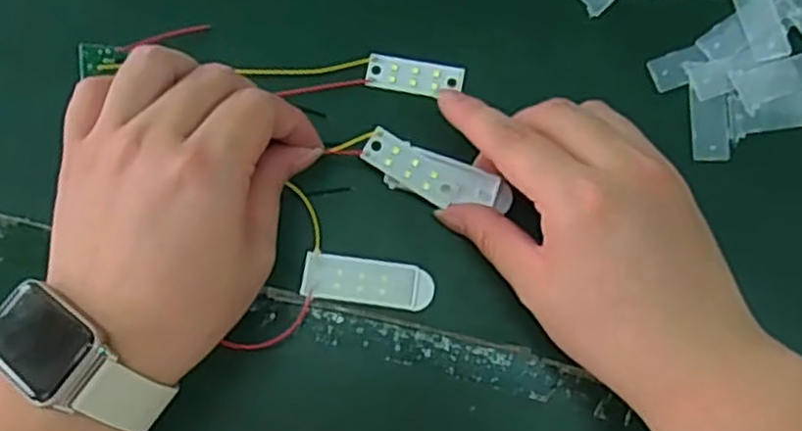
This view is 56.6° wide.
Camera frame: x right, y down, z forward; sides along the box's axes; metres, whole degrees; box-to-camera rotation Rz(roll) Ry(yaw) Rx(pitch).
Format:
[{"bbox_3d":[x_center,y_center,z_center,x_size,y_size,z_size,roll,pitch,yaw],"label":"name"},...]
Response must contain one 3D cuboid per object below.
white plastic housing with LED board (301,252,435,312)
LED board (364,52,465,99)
[{"bbox_3d":[-0.015,0.030,0.336,0.057,0.006,0.021,8,79,2],"label":"white plastic housing with LED board"},{"bbox_3d":[0.007,-0.067,0.359,0.045,0.004,0.018,6,79,1],"label":"LED board"}]

